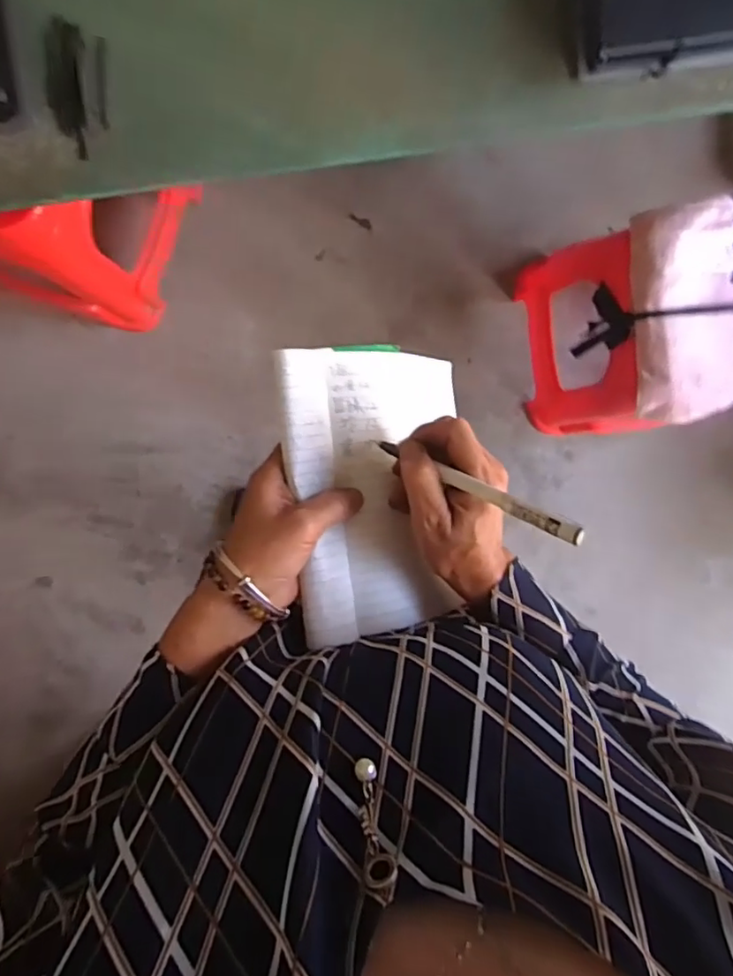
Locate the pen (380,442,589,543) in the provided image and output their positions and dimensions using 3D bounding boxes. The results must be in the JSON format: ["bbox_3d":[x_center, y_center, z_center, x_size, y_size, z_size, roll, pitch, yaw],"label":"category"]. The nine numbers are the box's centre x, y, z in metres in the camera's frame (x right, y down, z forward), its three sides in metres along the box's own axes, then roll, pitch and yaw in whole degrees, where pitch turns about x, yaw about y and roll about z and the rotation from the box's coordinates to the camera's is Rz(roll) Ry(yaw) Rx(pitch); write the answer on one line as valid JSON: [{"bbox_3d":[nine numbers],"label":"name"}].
[{"bbox_3d":[0.058,-0.003,0.356,0.006,0.161,0.009,20,97,-44],"label":"pen"}]

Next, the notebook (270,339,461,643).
[{"bbox_3d":[0.017,-0.001,0.431,0.161,0.019,0.199,-6,90,-40],"label":"notebook"}]

